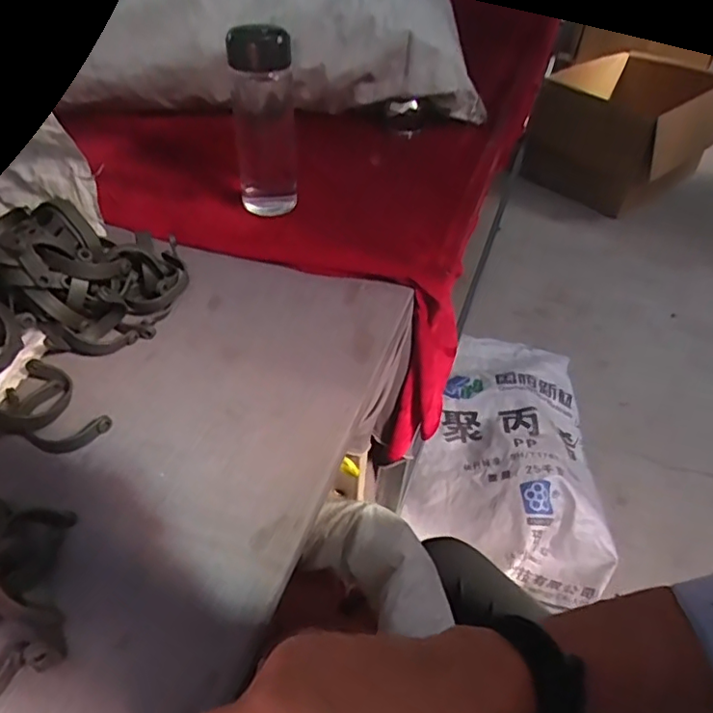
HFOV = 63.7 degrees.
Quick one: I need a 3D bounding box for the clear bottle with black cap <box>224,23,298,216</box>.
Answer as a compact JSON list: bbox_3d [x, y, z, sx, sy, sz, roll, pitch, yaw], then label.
[{"bbox_3d":[-0.109,-0.267,0.688,0.073,0.214,0.063,-4,44,-8],"label":"clear bottle with black cap"}]

